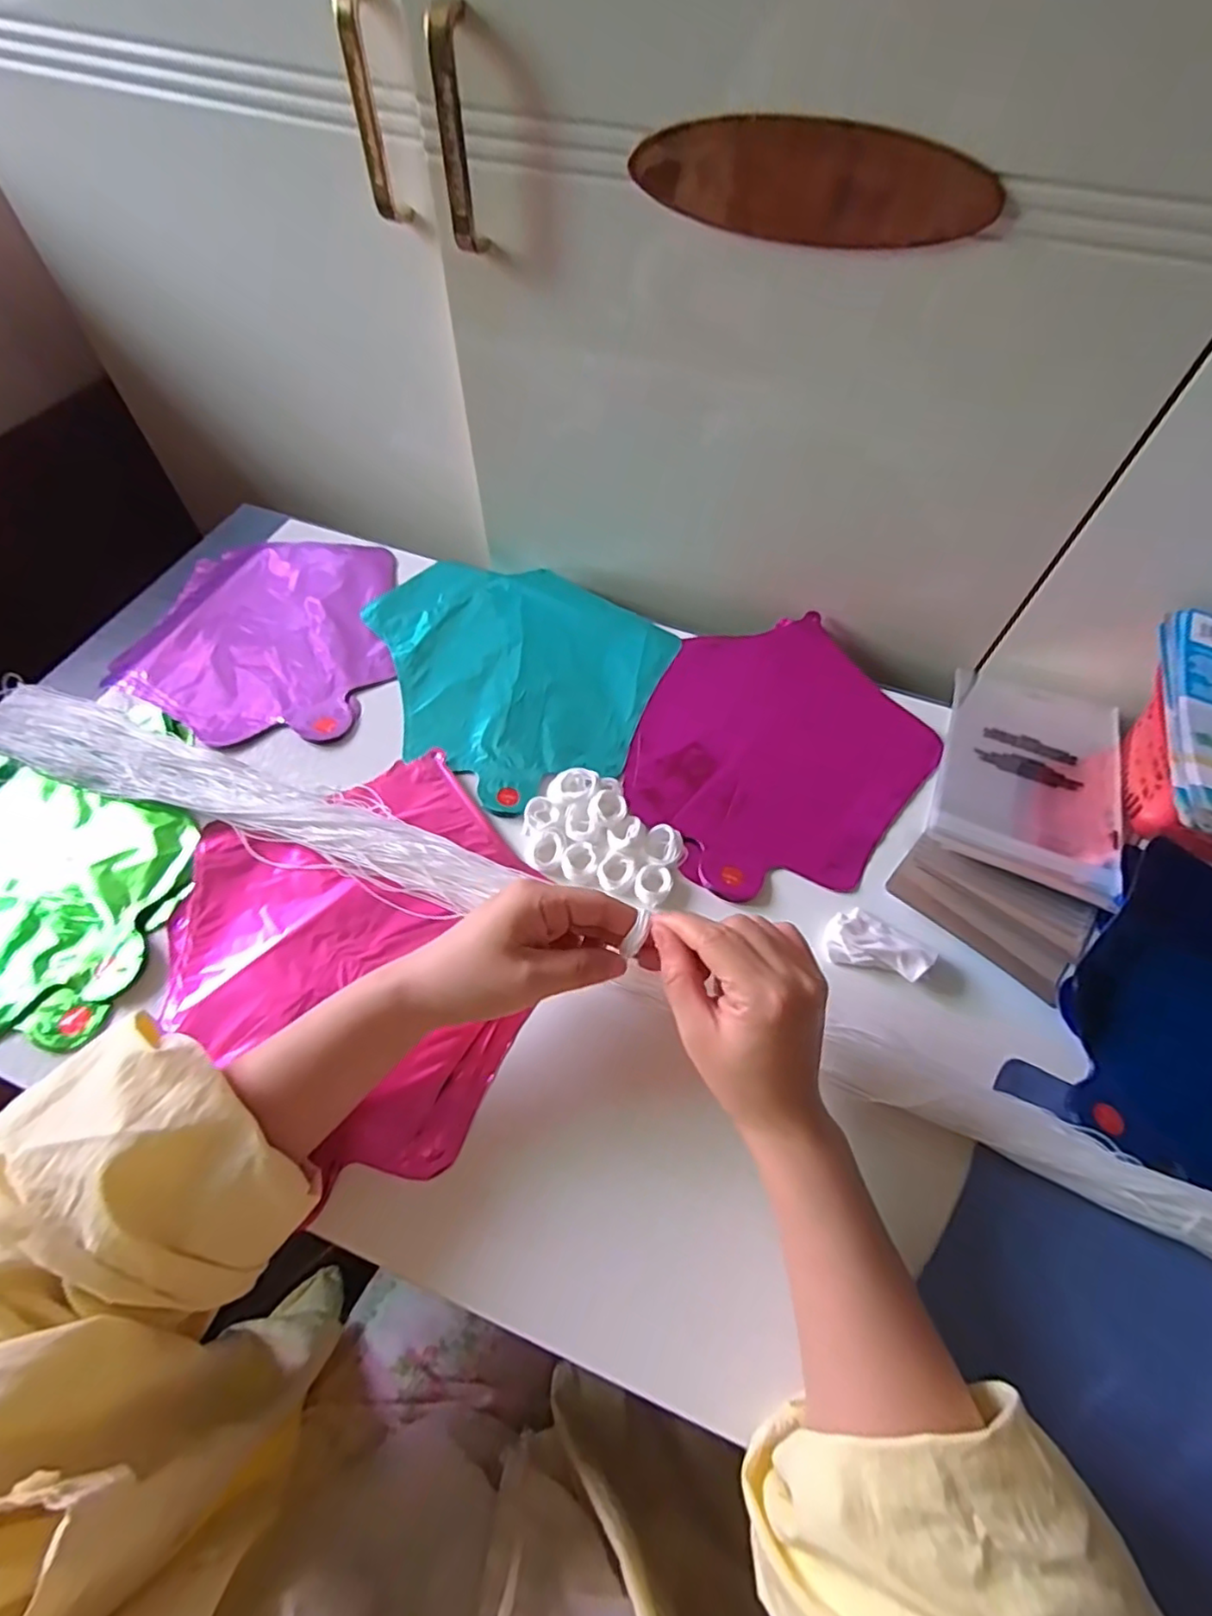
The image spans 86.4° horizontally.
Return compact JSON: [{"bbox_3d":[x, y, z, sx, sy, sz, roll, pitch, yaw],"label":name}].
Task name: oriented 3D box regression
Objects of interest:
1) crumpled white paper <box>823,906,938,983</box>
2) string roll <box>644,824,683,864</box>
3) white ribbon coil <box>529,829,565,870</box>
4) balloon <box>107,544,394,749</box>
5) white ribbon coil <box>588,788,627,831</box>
[{"bbox_3d":[0.165,0.086,0.396,0.058,0.015,0.040,35,63,18],"label":"crumpled white paper"},{"bbox_3d":[0.039,0.024,0.429,0.024,0.007,0.028,11,58,5],"label":"string roll"},{"bbox_3d":[-0.039,0.027,0.430,0.023,0.007,0.029,8,58,2],"label":"white ribbon coil"},{"bbox_3d":[-0.284,-0.144,0.538,0.208,0.018,0.229,-2,58,-3],"label":"balloon"},{"bbox_3d":[0.001,0.002,0.438,0.025,0.016,0.027,15,58,7],"label":"white ribbon coil"}]

